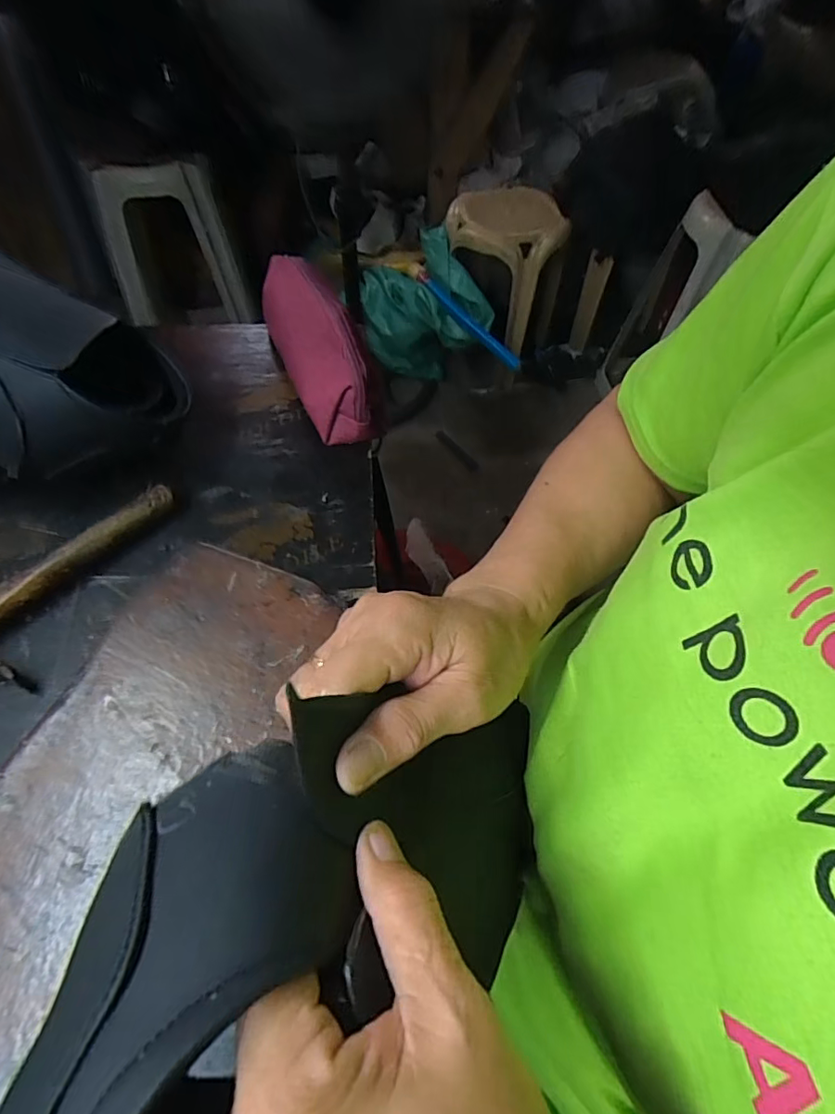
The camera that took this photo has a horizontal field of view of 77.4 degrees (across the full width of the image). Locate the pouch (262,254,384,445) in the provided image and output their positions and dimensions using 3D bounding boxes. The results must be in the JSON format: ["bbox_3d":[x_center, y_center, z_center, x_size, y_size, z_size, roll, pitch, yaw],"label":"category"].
[{"bbox_3d":[-0.094,-0.194,0.475,0.056,0.067,0.219,-19,59,-14],"label":"pouch"}]

